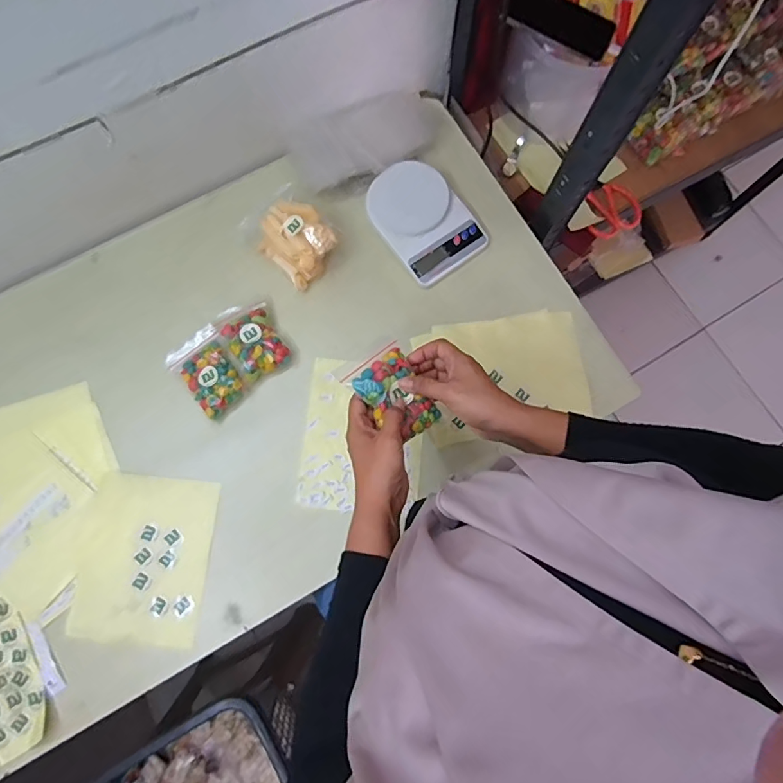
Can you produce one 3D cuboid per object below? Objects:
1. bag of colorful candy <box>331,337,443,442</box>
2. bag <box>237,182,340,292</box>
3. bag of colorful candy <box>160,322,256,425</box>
[{"bbox_3d":[-0.001,0.000,0.533,0.077,0.029,0.108,-34,80,-7],"label":"bag of colorful candy"},{"bbox_3d":[-0.146,-0.233,0.704,0.101,0.061,0.141,-43,82,-9],"label":"bag"},{"bbox_3d":[-0.258,-0.029,0.681,0.083,0.032,0.122,-40,81,-8],"label":"bag of colorful candy"}]

